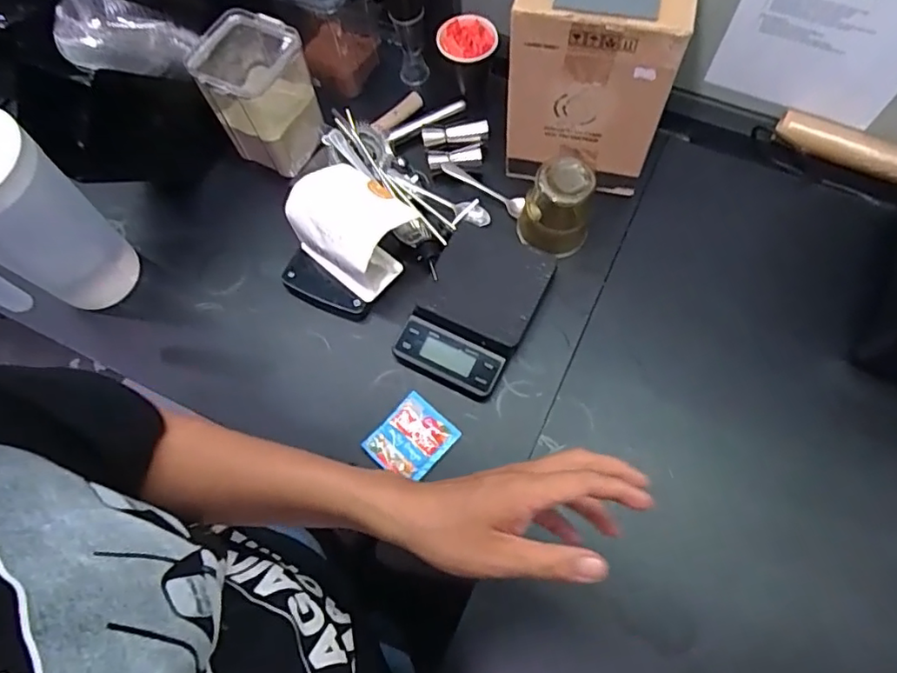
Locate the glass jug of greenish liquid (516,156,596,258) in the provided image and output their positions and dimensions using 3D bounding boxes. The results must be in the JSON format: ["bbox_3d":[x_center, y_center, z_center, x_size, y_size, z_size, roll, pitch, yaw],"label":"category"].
[{"bbox_3d":[0.131,-0.152,0.710,0.085,0.108,0.087,-1,69,2],"label":"glass jug of greenish liquid"}]

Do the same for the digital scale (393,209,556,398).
[{"bbox_3d":[0.039,-0.051,0.715,0.133,0.028,0.236,25,72,12],"label":"digital scale"}]

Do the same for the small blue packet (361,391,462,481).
[{"bbox_3d":[-0.043,0.119,0.668,0.078,0.008,0.088,41,76,16],"label":"small blue packet"}]

